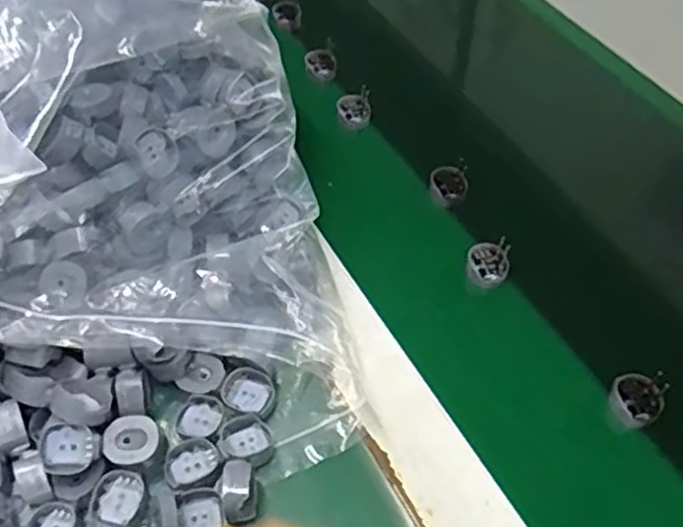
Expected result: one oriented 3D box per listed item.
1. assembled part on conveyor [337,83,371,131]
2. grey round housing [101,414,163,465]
[{"bbox_3d":[0.010,-0.123,0.567,0.026,0.017,0.033,0,52,1],"label":"assembled part on conveyor"},{"bbox_3d":[-0.109,0.091,0.368,0.026,0.009,0.025,2,71,-6],"label":"grey round housing"}]

